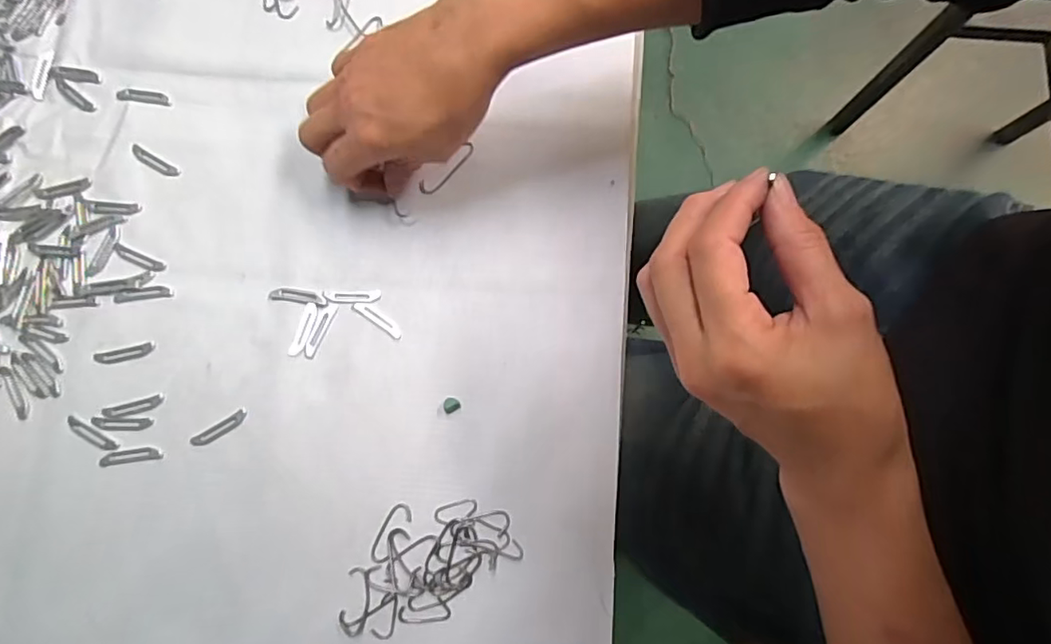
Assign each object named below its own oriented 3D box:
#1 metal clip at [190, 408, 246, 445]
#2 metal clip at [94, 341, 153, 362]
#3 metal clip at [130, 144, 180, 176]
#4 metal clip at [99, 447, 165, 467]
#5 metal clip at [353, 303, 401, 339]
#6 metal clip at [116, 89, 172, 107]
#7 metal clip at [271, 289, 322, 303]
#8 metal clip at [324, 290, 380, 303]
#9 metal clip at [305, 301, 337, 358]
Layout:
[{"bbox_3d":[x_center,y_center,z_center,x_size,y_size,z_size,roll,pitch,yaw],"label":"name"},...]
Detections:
[{"bbox_3d":[-0.177,0.062,0.322,0.034,0.004,0.008,-30,82,-7],"label":"metal clip"},{"bbox_3d":[-0.238,0.019,0.331,0.034,0.004,0.008,-13,80,-4],"label":"metal clip"},{"bbox_3d":[-0.235,-0.102,0.354,0.034,0.004,0.009,30,80,4],"label":"metal clip"},{"bbox_3d":[-0.225,0.077,0.319,0.034,0.004,0.008,-7,80,-3],"label":"metal clip"},{"bbox_3d":[-0.089,-0.002,0.337,0.033,0.004,0.006,36,81,5],"label":"metal clip"},{"bbox_3d":[-0.247,-0.146,0.362,0.033,0.004,0.008,7,79,0],"label":"metal clip"},{"bbox_3d":[-0.138,-0.016,0.338,0.029,0.004,0.007,6,79,0],"label":"metal clip"},{"bbox_3d":[-0.105,-0.016,0.339,0.032,0.004,0.007,-1,79,-2],"label":"metal clip"},{"bbox_3d":[-0.123,0.004,0.334,0.009,0.004,0.035,20,79,2],"label":"metal clip"}]

